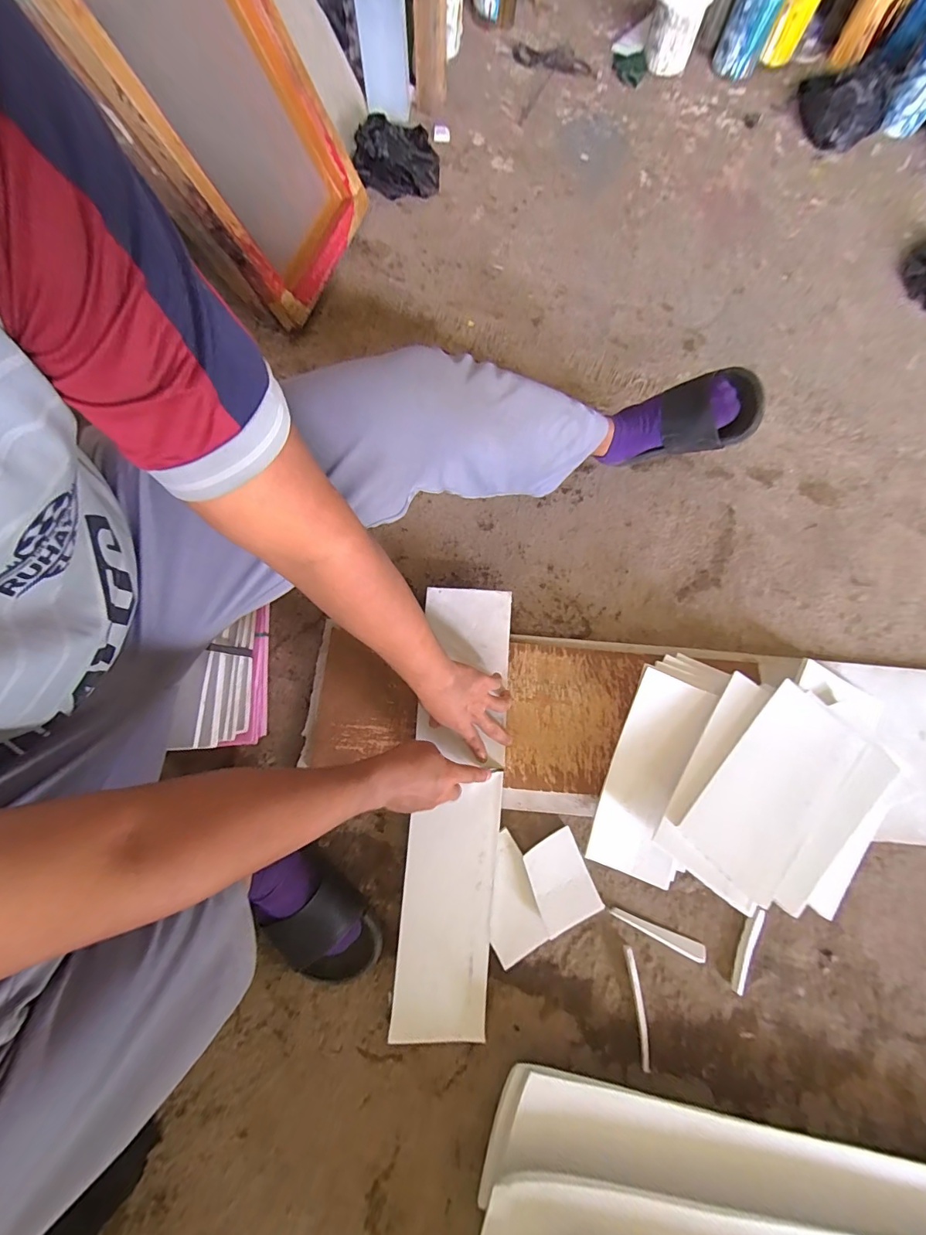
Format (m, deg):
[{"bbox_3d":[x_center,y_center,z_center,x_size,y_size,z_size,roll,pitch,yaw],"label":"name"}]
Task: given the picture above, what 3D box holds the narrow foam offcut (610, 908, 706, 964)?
[{"bbox_3d":[0.282,0.460,0.626,0.137,0.006,0.023,20,76,5],"label":"narrow foam offcut"}]

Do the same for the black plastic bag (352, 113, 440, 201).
[{"bbox_3d":[-0.146,-0.998,0.939,0.183,0.082,0.142,-9,76,-3],"label":"black plastic bag"}]

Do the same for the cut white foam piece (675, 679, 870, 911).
[{"bbox_3d":[0.417,0.222,0.576,0.276,0.012,0.130,-43,76,-15],"label":"cut white foam piece"}]

